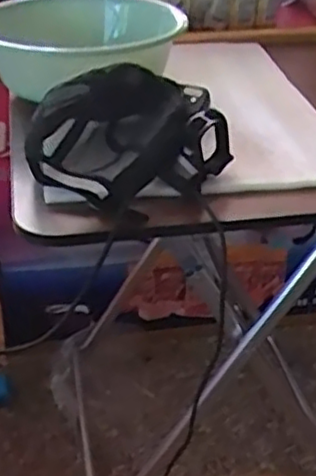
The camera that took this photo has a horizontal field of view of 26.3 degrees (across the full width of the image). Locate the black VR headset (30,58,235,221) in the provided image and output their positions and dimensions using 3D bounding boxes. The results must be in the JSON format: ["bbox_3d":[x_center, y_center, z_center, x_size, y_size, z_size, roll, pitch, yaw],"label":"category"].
[{"bbox_3d":[-0.034,-0.127,0.766,0.217,0.102,0.229,-1,33,-3],"label":"black VR headset"}]

